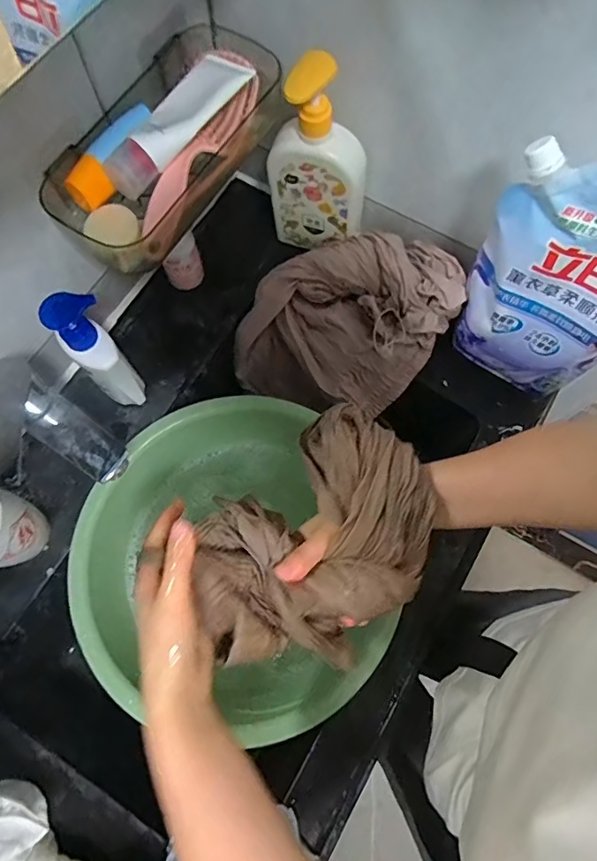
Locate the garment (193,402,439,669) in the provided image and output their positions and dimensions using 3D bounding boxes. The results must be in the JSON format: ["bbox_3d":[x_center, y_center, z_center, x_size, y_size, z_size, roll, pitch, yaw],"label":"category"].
[{"bbox_3d":[0.015,0.085,0.387,0.201,0.067,0.149,-38,76,-12],"label":"garment"}]

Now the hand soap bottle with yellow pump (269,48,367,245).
[{"bbox_3d":[0.020,-0.274,0.531,0.104,0.223,0.047,4,72,1],"label":"hand soap bottle with yellow pump"}]

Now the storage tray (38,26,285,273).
[{"bbox_3d":[-0.116,-0.263,0.458,0.118,0.057,0.244,33,75,10],"label":"storage tray"}]

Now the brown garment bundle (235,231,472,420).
[{"bbox_3d":[0.055,-0.124,0.610,0.204,0.156,0.211,36,75,11],"label":"brown garment bundle"}]

